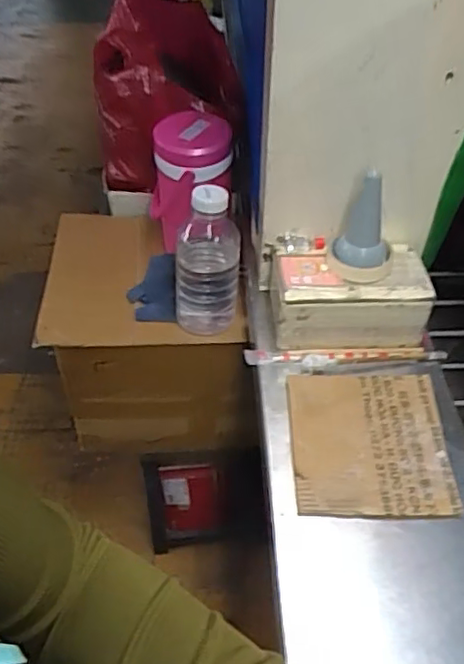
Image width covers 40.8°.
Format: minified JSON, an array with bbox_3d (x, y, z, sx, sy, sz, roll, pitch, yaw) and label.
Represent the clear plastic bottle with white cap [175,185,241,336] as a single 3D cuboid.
[{"bbox_3d":[-0.033,-0.108,0.912,0.088,0.221,0.088,15,46,13],"label":"clear plastic bottle with white cap"}]

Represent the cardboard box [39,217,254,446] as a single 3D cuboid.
[{"bbox_3d":[-0.144,-0.002,1.144,0.331,0.305,0.336,-1,45,-4],"label":"cardboard box"}]

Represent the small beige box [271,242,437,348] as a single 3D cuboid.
[{"bbox_3d":[0.153,-0.049,0.829,0.194,0.085,0.122,0,45,-2],"label":"small beige box"}]

